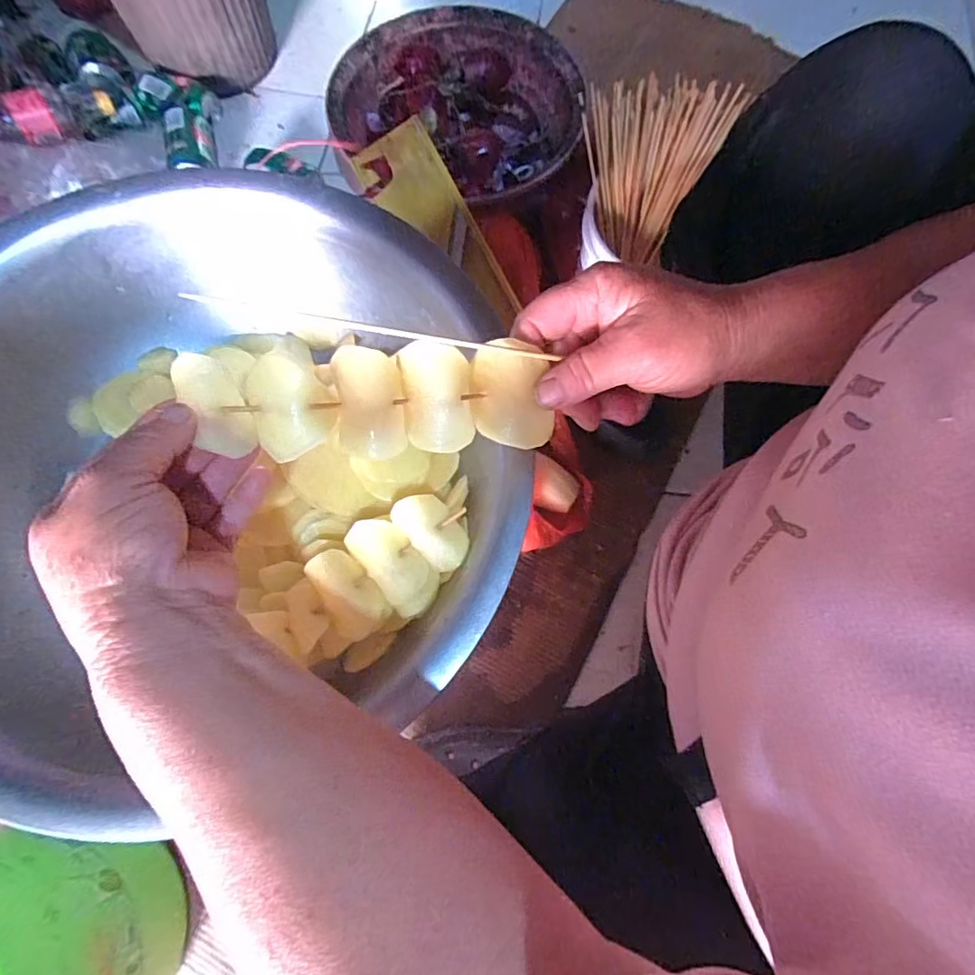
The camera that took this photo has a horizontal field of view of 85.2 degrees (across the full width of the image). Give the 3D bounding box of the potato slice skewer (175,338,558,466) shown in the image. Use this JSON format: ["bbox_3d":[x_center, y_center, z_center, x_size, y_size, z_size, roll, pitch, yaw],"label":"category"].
[{"bbox_3d":[-0.060,-0.044,0.277,0.183,0.014,0.056,-5,97,-6],"label":"potato slice skewer"}]

